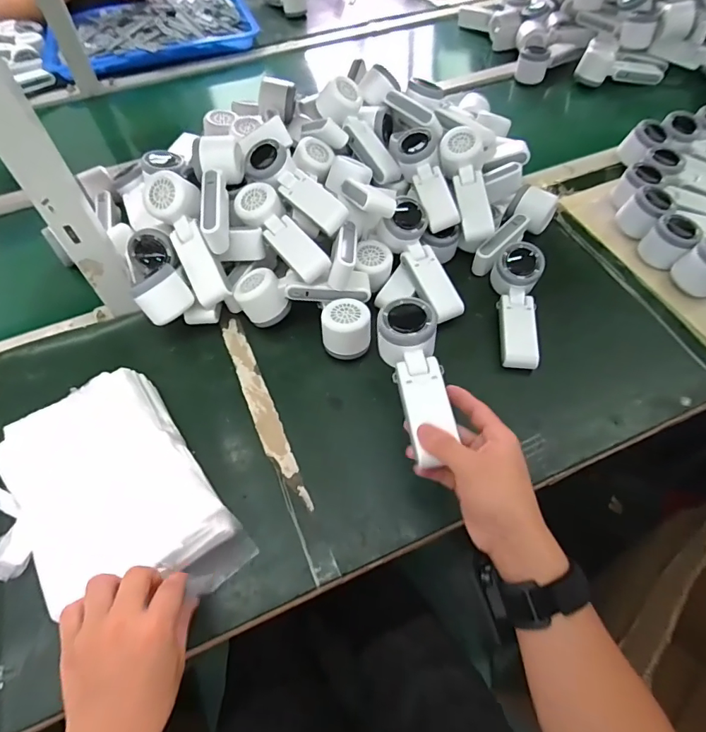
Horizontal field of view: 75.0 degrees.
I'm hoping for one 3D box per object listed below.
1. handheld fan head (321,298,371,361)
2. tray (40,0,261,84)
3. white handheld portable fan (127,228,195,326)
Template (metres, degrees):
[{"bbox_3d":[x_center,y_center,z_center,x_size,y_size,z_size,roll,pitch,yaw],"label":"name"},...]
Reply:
[{"bbox_3d":[-0.008,-0.042,0.560,0.057,0.059,0.055,-1,56,1],"label":"handheld fan head"},{"bbox_3d":[-0.470,-0.787,1.082,0.469,0.084,0.297,-15,57,-8],"label":"tray"},{"bbox_3d":[-0.239,-0.110,0.561,0.061,0.052,0.114,-24,60,-13],"label":"white handheld portable fan"}]

